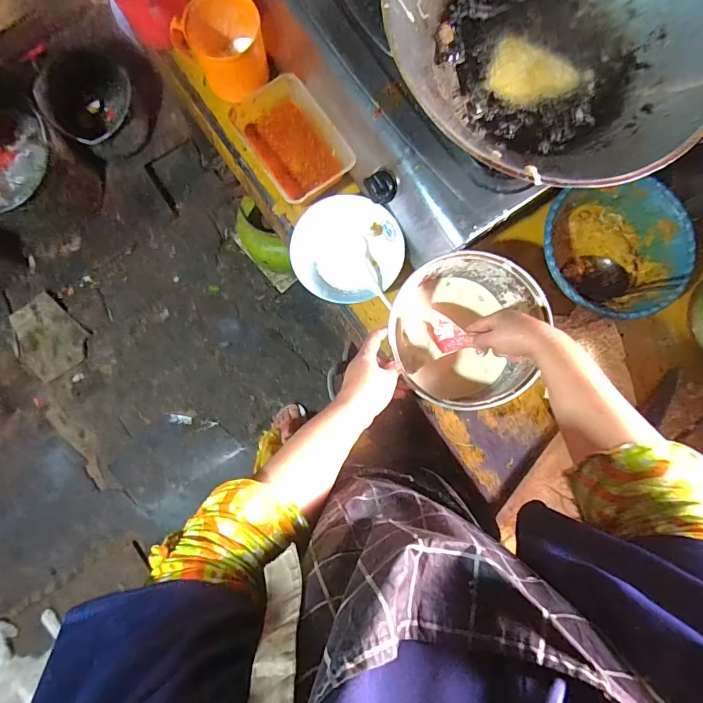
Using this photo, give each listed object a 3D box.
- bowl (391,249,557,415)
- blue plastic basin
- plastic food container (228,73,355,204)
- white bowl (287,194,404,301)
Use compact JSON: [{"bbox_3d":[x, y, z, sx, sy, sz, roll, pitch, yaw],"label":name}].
[{"bbox_3d":[0.148,-0.025,0.584,0.191,0.110,0.198,0,86,-5],"label":"bowl"},{"bbox_3d":[0.383,-0.147,0.626,0.210,0.070,0.192,0,86,-5],"label":"blue plastic basin"},{"bbox_3d":[-0.090,-0.312,0.622,0.121,0.048,0.184,-34,90,-7],"label":"plastic food container"},{"bbox_3d":[-0.007,-0.149,0.617,0.156,0.038,0.156,0,86,-5],"label":"white bowl"}]

